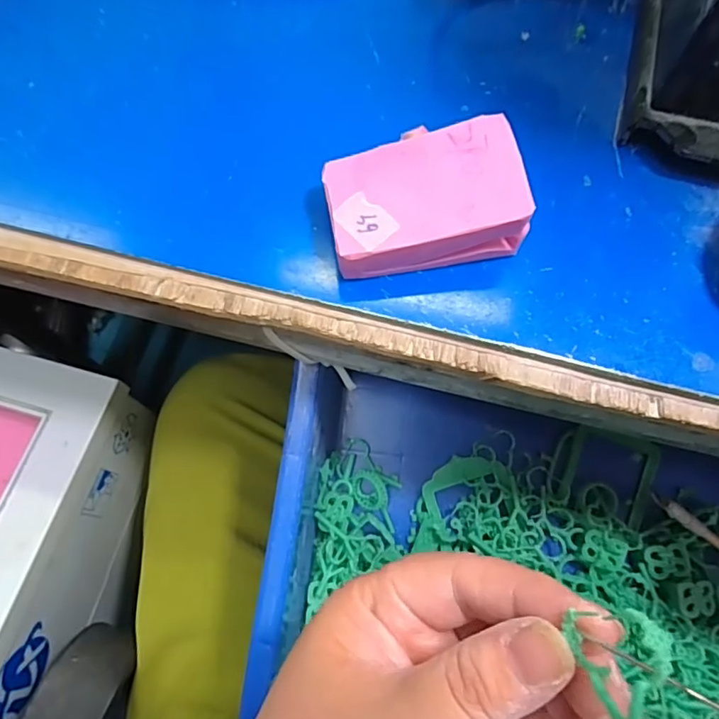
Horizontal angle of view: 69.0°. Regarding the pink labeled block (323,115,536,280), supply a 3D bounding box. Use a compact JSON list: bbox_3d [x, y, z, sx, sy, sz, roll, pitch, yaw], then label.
[{"bbox_3d":[0.024,-0.060,0.202,0.070,0.031,0.047,-11,70,-4],"label":"pink labeled block"}]

